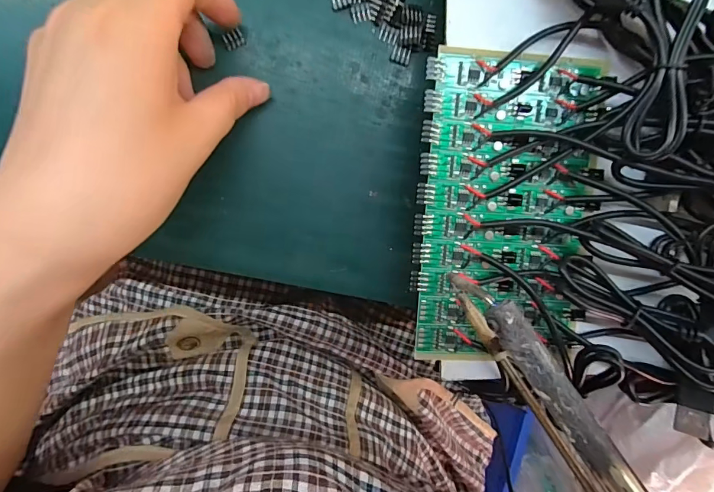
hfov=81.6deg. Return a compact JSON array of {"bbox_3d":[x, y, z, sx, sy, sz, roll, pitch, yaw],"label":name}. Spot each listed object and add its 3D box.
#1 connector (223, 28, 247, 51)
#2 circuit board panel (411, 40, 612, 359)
[{"bbox_3d":[-0.061,-0.102,0.203,0.010,0.004,0.008,-26,99,-1],"label":"connector"},{"bbox_3d":[0.068,-0.015,0.187,0.079,0.014,0.137,2,97,-5],"label":"circuit board panel"}]

